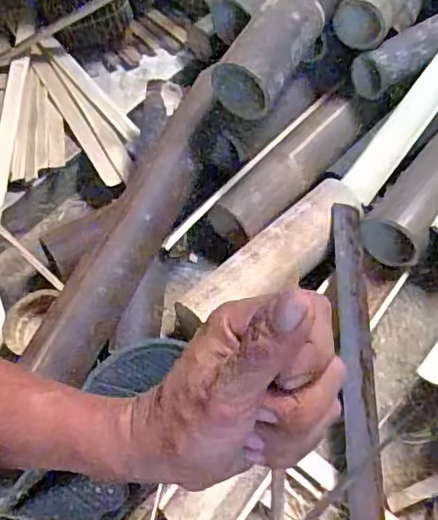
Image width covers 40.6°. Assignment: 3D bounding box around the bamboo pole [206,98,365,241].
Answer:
[{"bbox_3d":[0.088,-0.107,0.717,0.237,0.049,0.058,-40,63,-22],"label":"bamboo pole"}]

